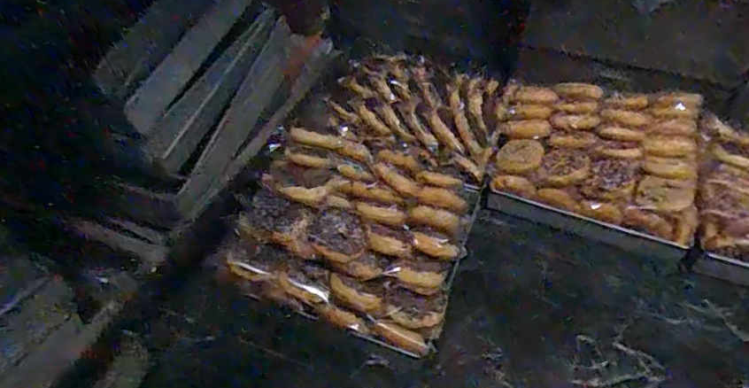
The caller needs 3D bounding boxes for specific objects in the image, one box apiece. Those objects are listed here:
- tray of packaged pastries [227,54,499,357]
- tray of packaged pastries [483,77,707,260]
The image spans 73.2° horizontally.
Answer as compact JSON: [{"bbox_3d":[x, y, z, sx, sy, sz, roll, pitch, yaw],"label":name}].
[{"bbox_3d":[0.025,-0.091,1.048,0.411,0.145,0.762,11,47,11],"label":"tray of packaged pastries"},{"bbox_3d":[0.471,-0.097,1.103,0.408,0.133,0.361,13,47,14],"label":"tray of packaged pastries"}]

